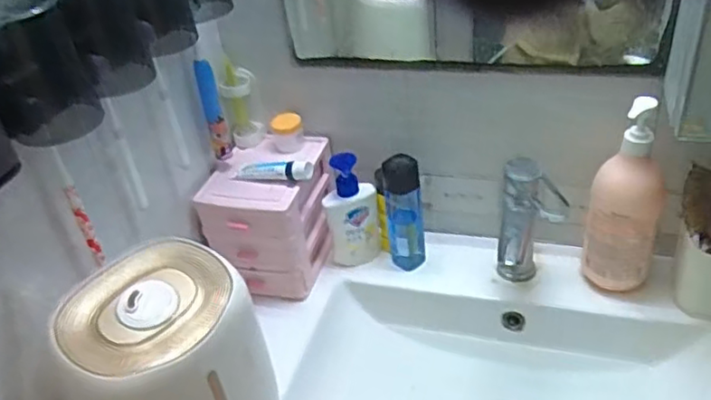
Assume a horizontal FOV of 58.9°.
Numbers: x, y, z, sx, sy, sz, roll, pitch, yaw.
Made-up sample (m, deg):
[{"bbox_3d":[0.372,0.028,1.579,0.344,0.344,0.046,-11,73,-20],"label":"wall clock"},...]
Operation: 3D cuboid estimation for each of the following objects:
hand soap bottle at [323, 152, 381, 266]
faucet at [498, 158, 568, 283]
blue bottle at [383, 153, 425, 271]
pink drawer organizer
[{"bbox_3d":[-0.005,0.017,0.859,0.071,0.164,0.043,-5,35,2],"label":"hand soap bottle"},{"bbox_3d":[0.214,0.053,0.765,0.077,0.171,0.132,4,36,14],"label":"faucet"},{"bbox_3d":[0.066,0.019,0.845,0.049,0.166,0.042,-5,35,2],"label":"blue bottle"},{"bbox_3d":[-0.111,0.017,0.871,0.137,0.160,0.174,9,38,21],"label":"pink drawer organizer"}]

